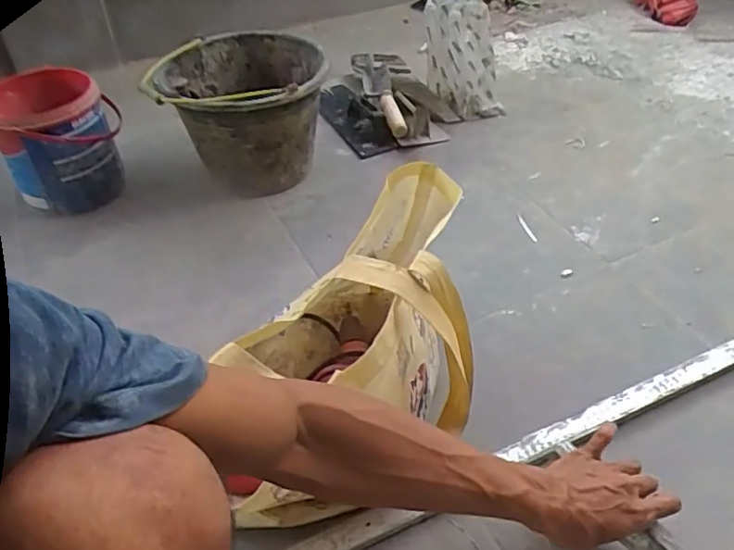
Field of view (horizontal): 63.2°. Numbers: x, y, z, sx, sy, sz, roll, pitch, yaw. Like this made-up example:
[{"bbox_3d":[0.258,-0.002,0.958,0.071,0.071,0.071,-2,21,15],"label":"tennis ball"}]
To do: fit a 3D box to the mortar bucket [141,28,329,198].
[{"bbox_3d":[-0.209,-0.275,1.063,0.272,0.216,0.261,-1,43,2],"label":"mortar bucket"}]

